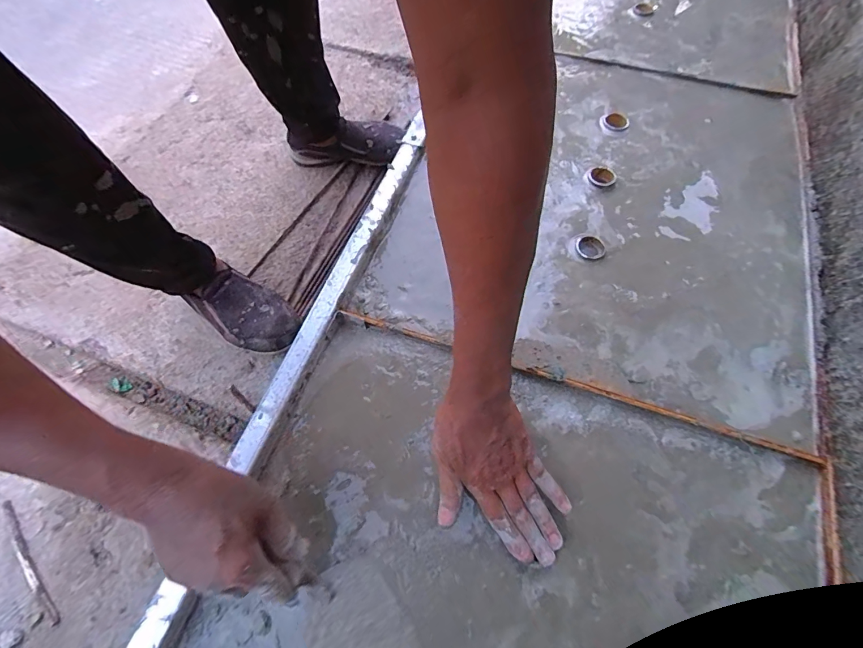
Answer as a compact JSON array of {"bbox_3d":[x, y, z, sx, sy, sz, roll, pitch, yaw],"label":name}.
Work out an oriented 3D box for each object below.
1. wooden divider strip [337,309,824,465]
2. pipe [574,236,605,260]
[{"bbox_3d":[0.157,0.068,0.469,0.575,0.013,0.013,17,66,8],"label":"wooden divider strip"},{"bbox_3d":[0.229,-0.112,0.561,0.042,0.007,0.039,0,65,0],"label":"pipe"}]

